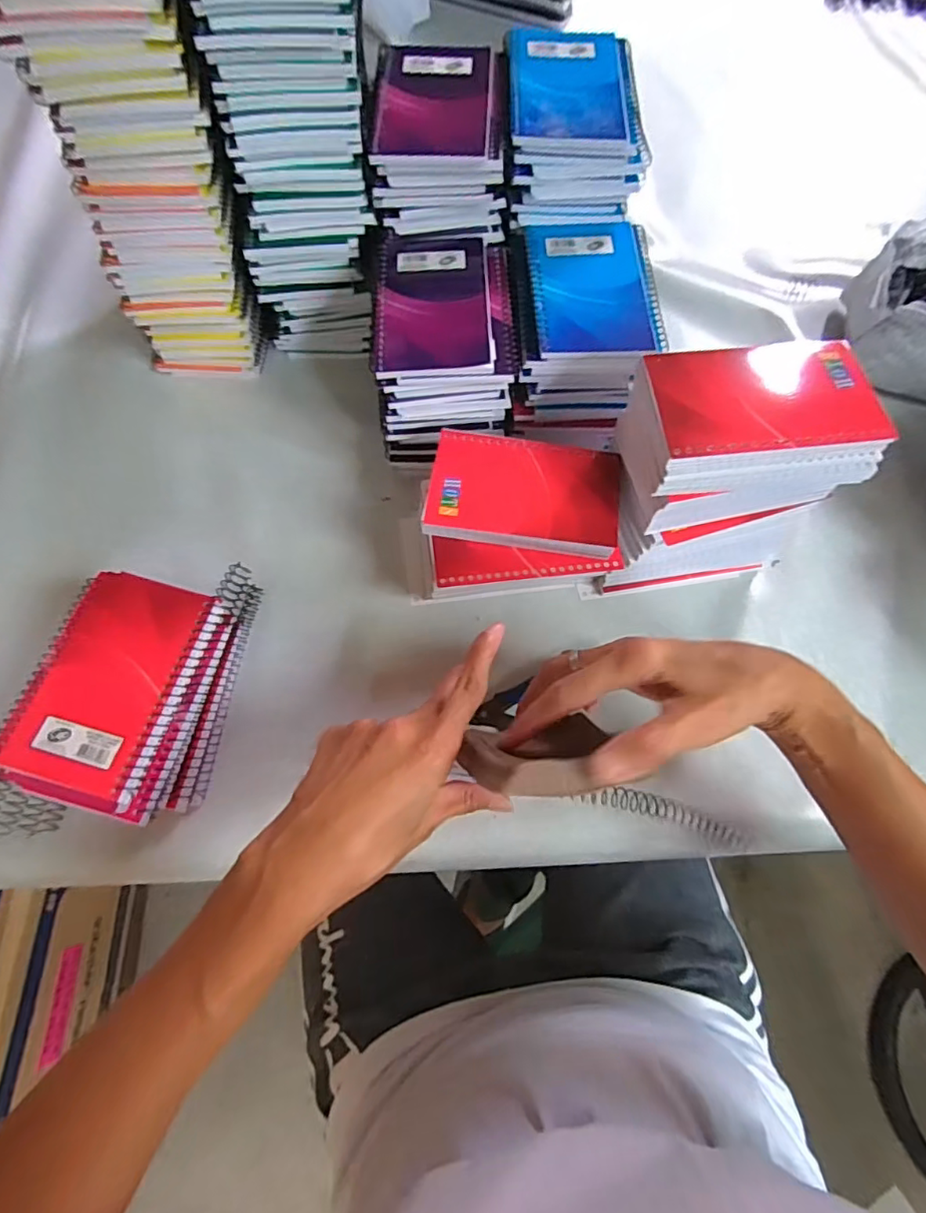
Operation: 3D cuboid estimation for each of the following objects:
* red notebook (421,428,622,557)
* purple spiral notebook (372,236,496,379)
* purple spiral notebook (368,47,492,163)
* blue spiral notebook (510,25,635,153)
[{"bbox_3d":[0.043,-0.080,0.396,0.129,0.010,0.082,9,68,3],"label":"red notebook"},{"bbox_3d":[-0.022,-0.222,0.409,0.082,0.008,0.136,-2,68,-2],"label":"purple spiral notebook"},{"bbox_3d":[-0.021,-0.360,0.405,0.080,0.013,0.113,2,68,0],"label":"purple spiral notebook"},{"bbox_3d":[0.076,-0.376,0.411,0.084,0.017,0.121,-1,68,-1],"label":"blue spiral notebook"}]

